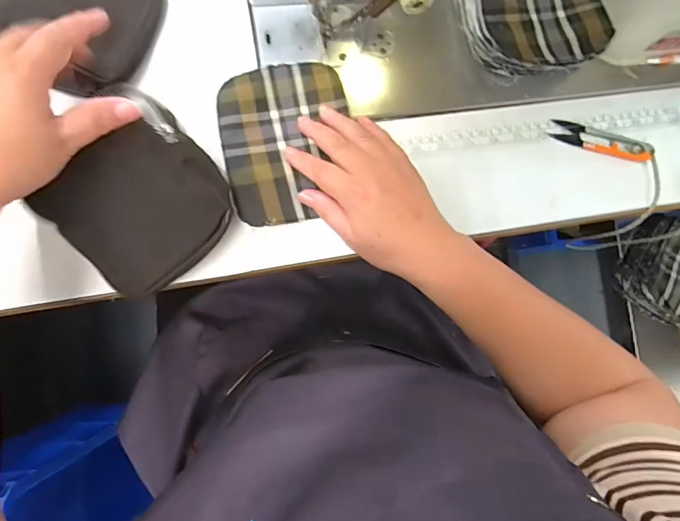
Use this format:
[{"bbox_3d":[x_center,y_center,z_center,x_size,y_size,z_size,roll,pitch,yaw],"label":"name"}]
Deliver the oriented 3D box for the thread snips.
[{"bbox_3d":[0.256,-0.117,0.393,0.096,0.013,0.025,14,83,-7],"label":"thread snips"}]

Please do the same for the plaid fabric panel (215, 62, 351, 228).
[{"bbox_3d":[-0.046,-0.103,0.357,0.109,0.009,0.137,-8,86,-9],"label":"plaid fabric panel"}]

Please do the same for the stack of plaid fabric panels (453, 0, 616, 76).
[{"bbox_3d":[0.180,-0.245,0.384,0.130,0.038,0.139,-8,86,-9],"label":"stack of plaid fabric panels"}]

